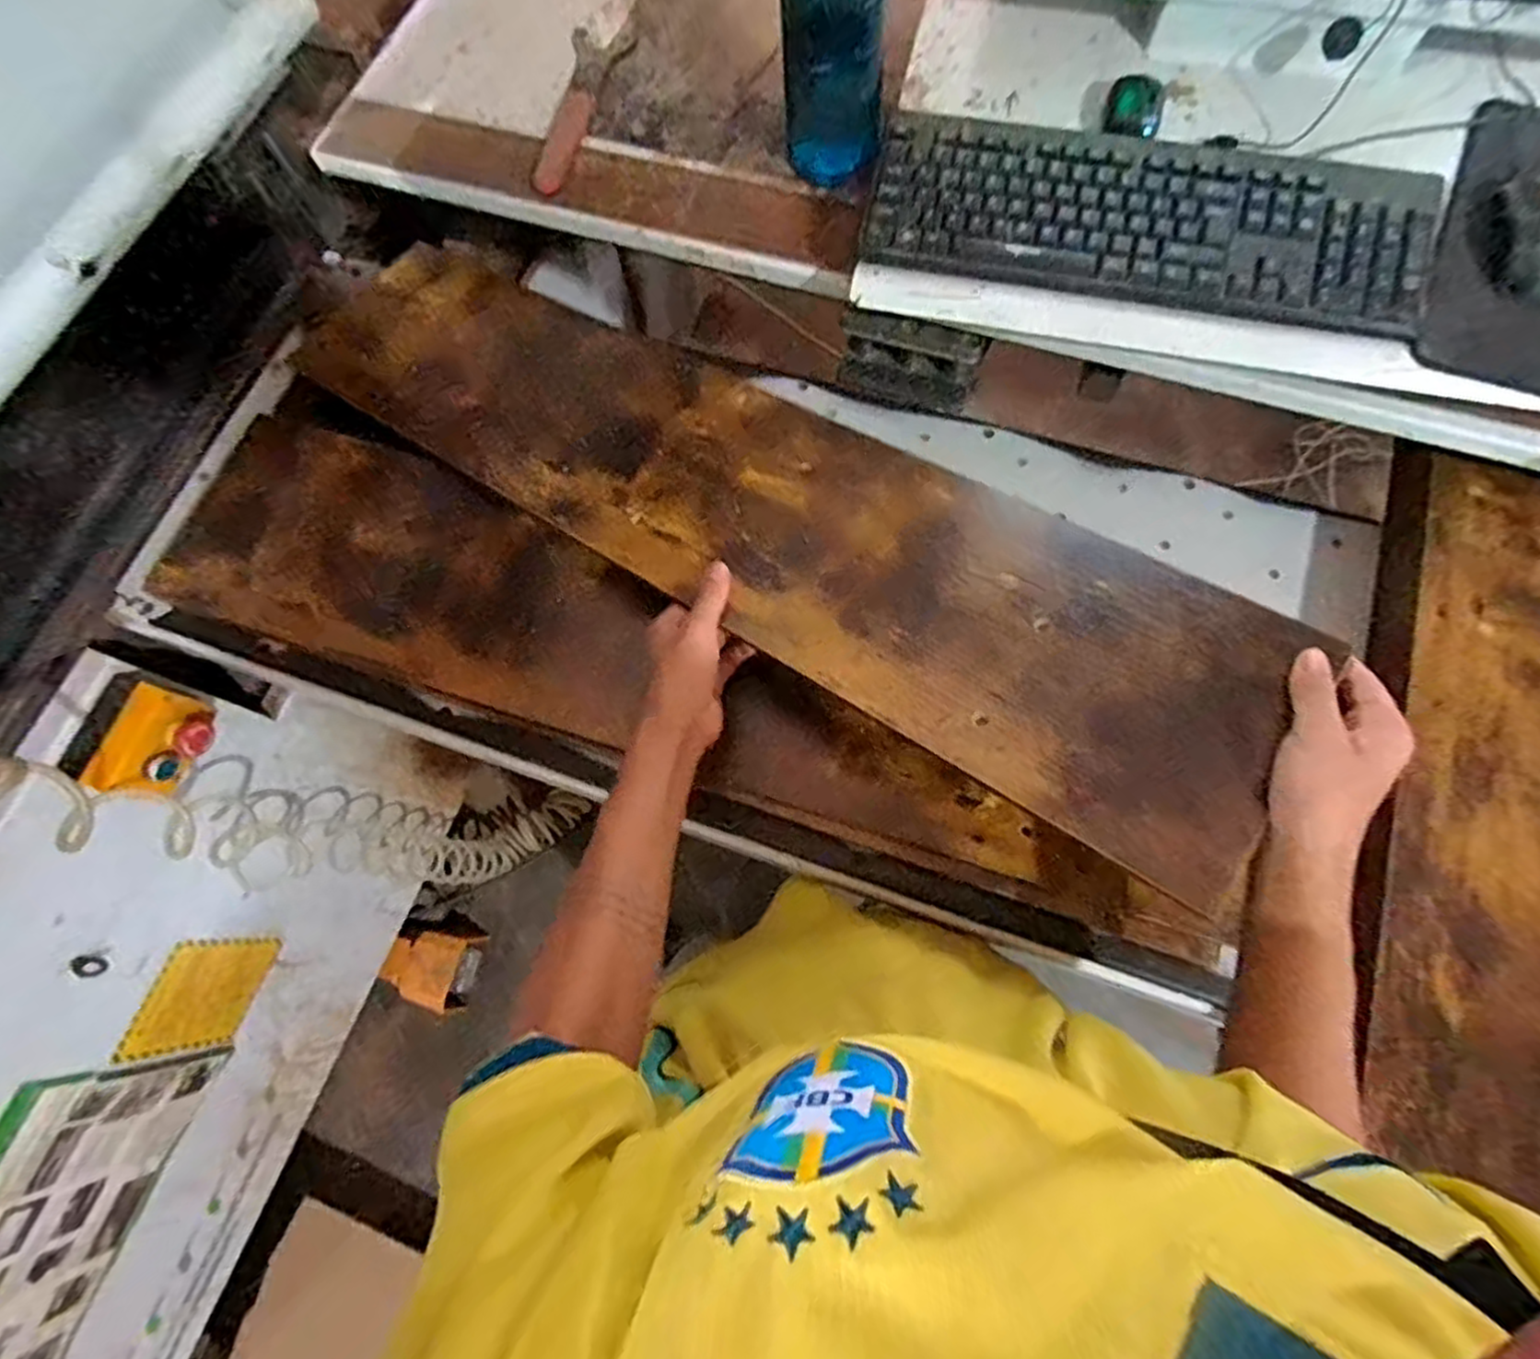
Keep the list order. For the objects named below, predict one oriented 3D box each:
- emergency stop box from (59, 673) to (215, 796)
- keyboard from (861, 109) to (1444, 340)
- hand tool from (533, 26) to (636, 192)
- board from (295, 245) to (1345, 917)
[{"bbox_3d":[-0.637,0.060,0.741,0.086,0.073,0.113,15,72,8],"label":"emergency stop box"},{"bbox_3d":[0.295,-0.369,0.591,0.425,0.027,0.132,15,88,8],"label":"keyboard"},{"bbox_3d":[-0.194,-0.584,0.743,0.065,0.027,0.214,11,71,6],"label":"hand tool"},{"bbox_3d":[-0.050,-0.187,0.631,0.954,0.014,0.229,33,75,21],"label":"board"}]

